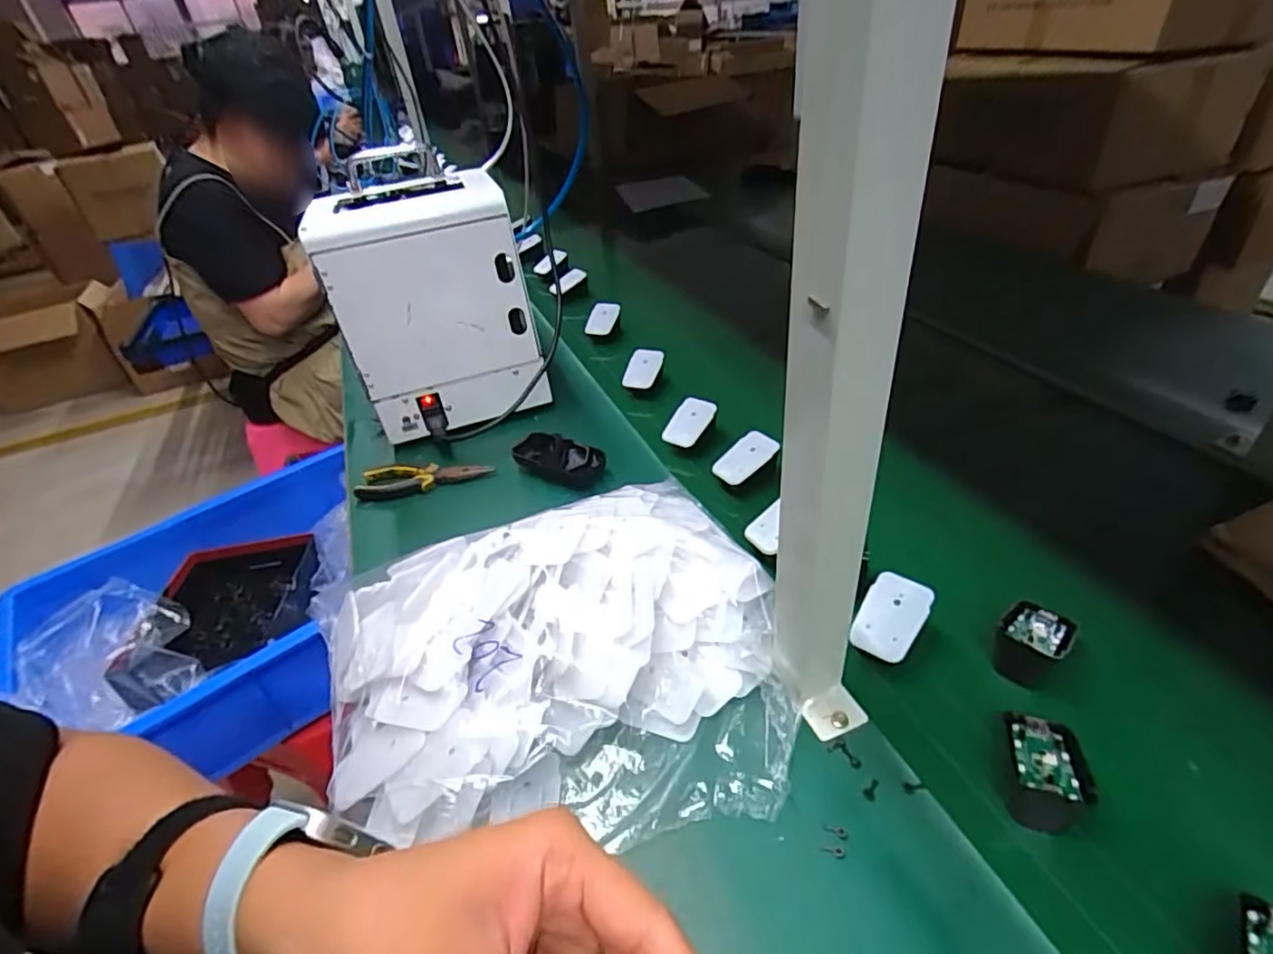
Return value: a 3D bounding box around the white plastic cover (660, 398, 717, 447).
[{"bbox_3d":[0.062,-0.066,0.733,0.042,0.012,0.068,29,75,16],"label":"white plastic cover"}]

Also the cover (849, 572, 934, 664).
[{"bbox_3d":[0.198,0.109,0.482,0.045,0.006,0.068,22,65,30],"label":"cover"}]

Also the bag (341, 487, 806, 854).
[{"bbox_3d":[-0.073,0.119,0.488,0.347,0.071,0.296,-9,39,-2],"label":"bag"}]

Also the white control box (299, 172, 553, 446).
[{"bbox_3d":[-0.238,-0.196,0.756,0.211,0.272,0.120,-15,39,-8],"label":"white control box"}]

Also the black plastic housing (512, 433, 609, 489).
[{"bbox_3d":[-0.087,-0.019,0.707,0.109,0.032,0.045,14,43,24],"label":"black plastic housing"}]

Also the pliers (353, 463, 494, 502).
[{"bbox_3d":[-0.245,0.003,0.715,0.154,0.013,0.049,-4,38,5],"label":"pliers"}]

